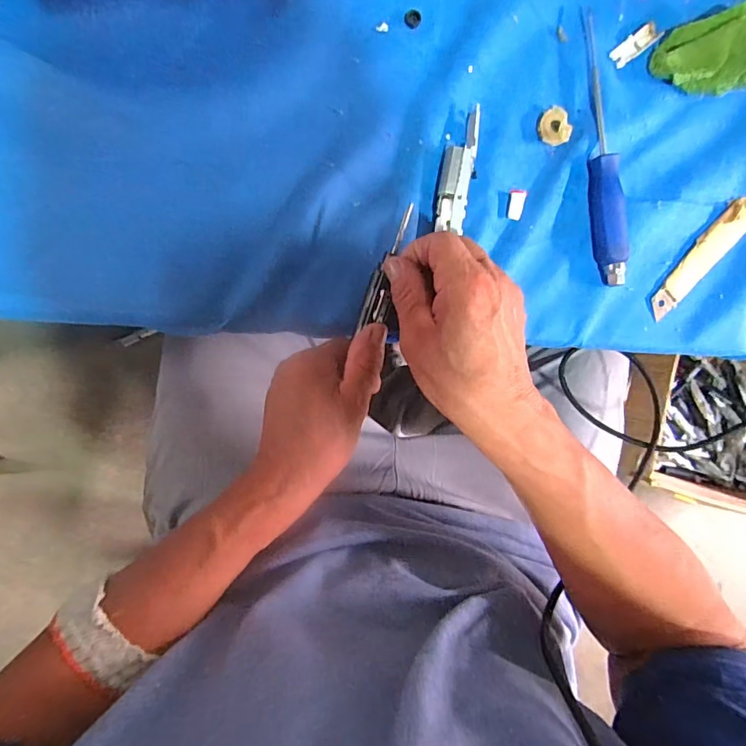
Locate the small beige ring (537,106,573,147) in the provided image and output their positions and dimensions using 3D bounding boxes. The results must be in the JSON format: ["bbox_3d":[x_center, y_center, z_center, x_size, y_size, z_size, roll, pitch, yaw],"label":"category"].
[{"bbox_3d":[0.129,-0.174,0.337,0.024,0.005,0.025,0,92,-6],"label":"small beige ring"}]

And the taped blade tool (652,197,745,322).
[{"bbox_3d":[0.248,-0.086,0.354,0.023,0.005,0.107,41,88,-6],"label":"taped blade tool"}]

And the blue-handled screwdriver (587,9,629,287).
[{"bbox_3d":[0.165,-0.157,0.337,0.020,0.015,0.186,-6,93,-6],"label":"blue-handled screwdriver"}]

